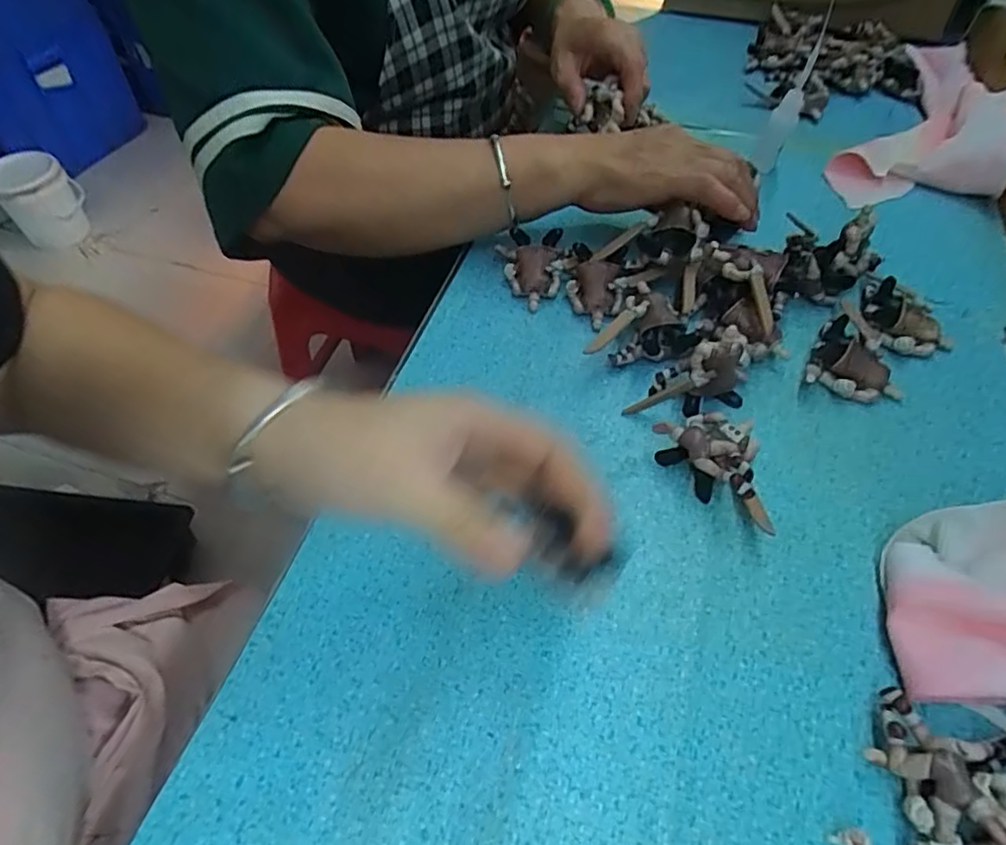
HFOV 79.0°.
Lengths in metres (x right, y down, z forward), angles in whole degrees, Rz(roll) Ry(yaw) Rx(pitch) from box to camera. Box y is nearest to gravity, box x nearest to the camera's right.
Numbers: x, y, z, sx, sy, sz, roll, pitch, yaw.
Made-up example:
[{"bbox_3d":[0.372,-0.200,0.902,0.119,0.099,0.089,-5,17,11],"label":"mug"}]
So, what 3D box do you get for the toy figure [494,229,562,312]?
[{"bbox_3d":[0.021,-0.114,0.447,0.044,0.032,0.052,-4,52,-1],"label":"toy figure"}]

